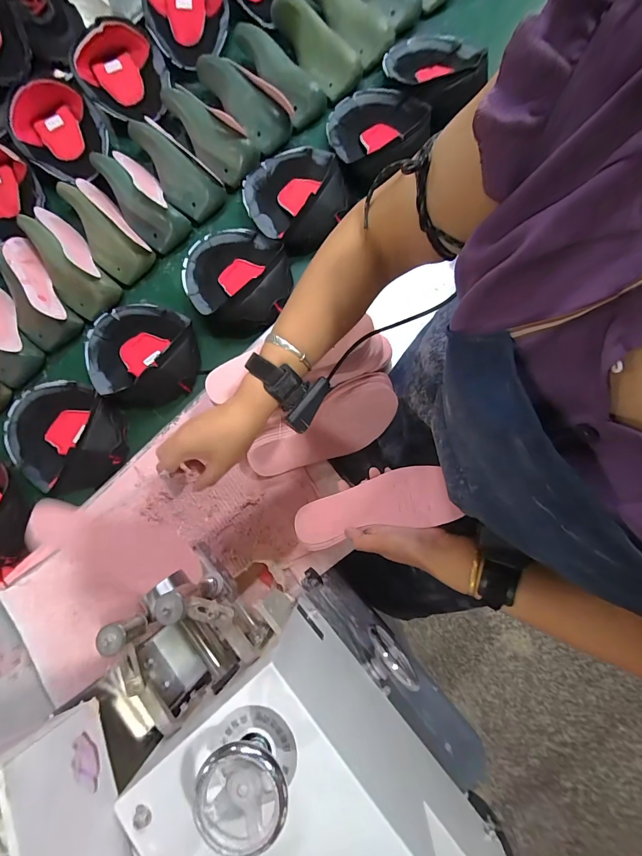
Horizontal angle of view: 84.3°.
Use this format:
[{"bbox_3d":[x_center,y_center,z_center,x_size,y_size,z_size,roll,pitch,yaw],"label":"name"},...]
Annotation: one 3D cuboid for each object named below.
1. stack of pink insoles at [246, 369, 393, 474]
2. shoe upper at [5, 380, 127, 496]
[{"bbox_3d":[0.007,-0.003,0.554,0.253,0.042,0.101,-23,79,-6],"label":"stack of pink insoles"},{"bbox_3d":[-0.473,0.008,0.639,0.240,0.060,0.193,31,79,6],"label":"shoe upper"}]

